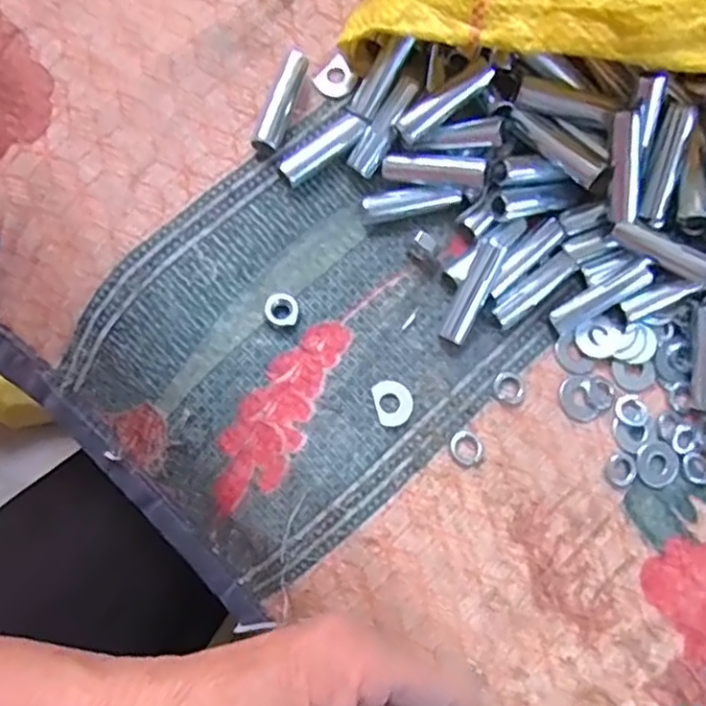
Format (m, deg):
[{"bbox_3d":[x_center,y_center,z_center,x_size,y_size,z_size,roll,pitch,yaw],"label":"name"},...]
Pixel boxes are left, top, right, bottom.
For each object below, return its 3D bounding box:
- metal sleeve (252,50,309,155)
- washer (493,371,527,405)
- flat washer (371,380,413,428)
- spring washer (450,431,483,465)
[{"bbox_3d":[-0.029,-0.103,0.279,0.010,0.009,0.044,22,79,0],"label":"metal sleeve"},{"bbox_3d":[0.065,0.015,0.280,0.013,0.004,0.013,1,80,-4],"label":"washer"},{"bbox_3d":[0.016,0.020,0.270,0.015,0.004,0.019,-12,81,-6],"label":"flat washer"},{"bbox_3d":[0.045,0.038,0.272,0.013,0.004,0.013,1,80,-4],"label":"spring washer"}]

